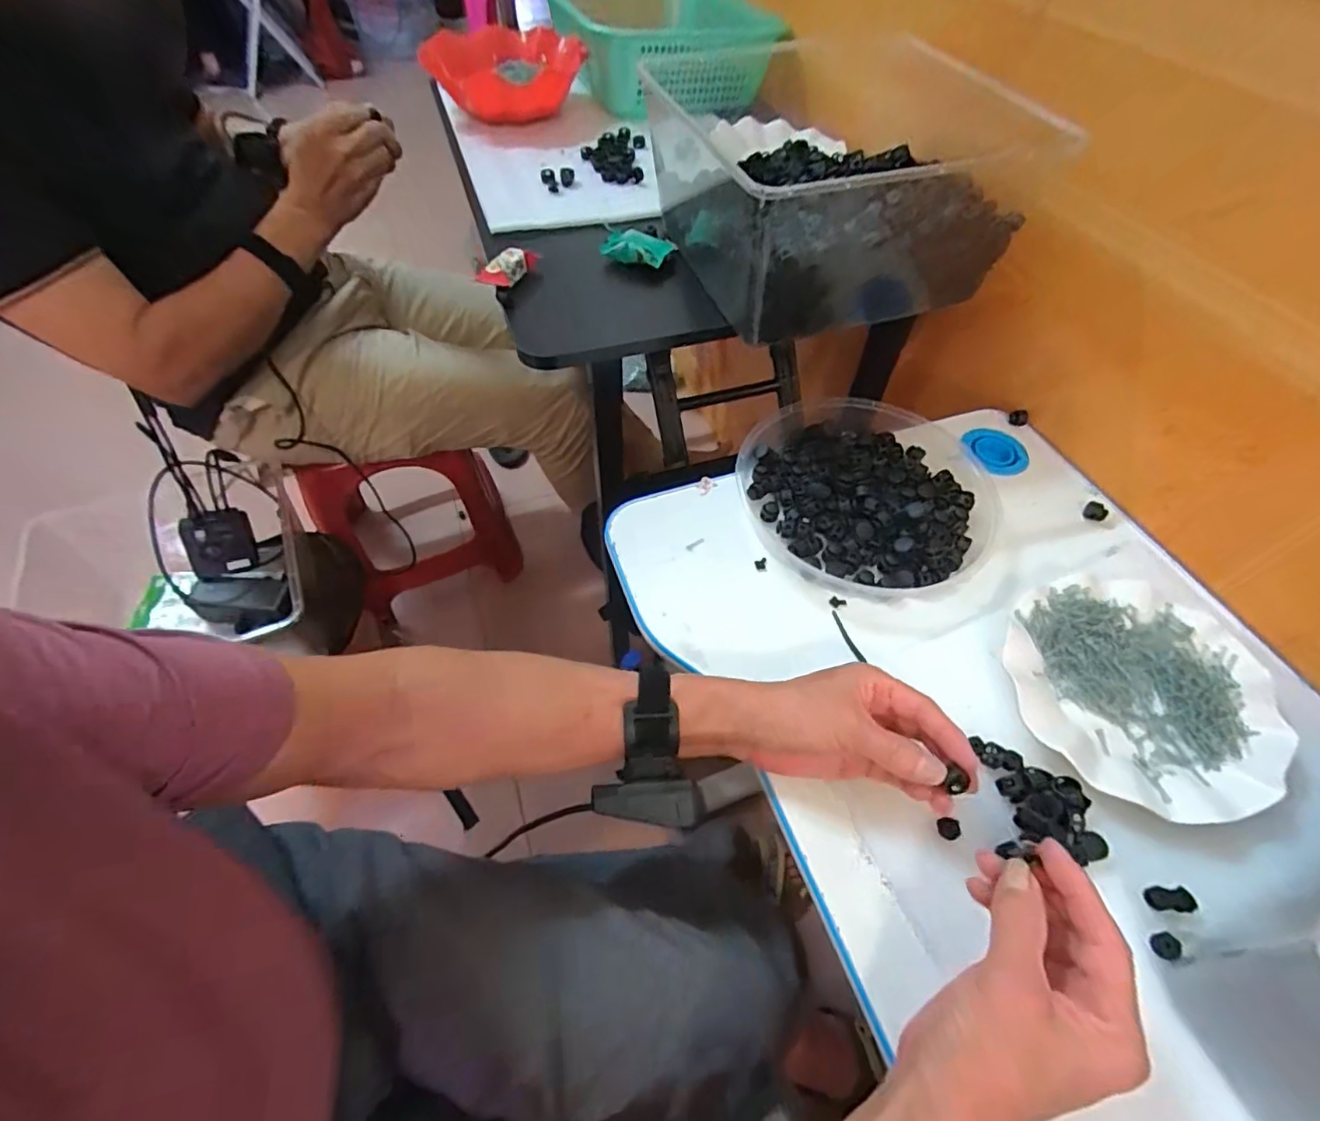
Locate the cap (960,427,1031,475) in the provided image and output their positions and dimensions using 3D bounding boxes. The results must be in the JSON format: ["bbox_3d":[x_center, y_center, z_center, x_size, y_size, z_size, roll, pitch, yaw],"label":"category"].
[{"bbox_3d":[0.359,-0.117,0.608,0.061,0.009,0.061,1,55,-1],"label":"cap"}]

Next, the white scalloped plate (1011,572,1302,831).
[{"bbox_3d":[0.355,0.097,0.425,0.170,0.022,0.173,1,55,-1],"label":"white scalloped plate"}]

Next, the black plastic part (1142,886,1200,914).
[{"bbox_3d":[0.318,0.211,0.356,0.030,0.004,0.014,0,55,-1],"label":"black plastic part"}]

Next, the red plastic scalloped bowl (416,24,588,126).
[{"bbox_3d":[-0.209,-0.673,0.801,0.198,0.070,0.185,1,55,-1],"label":"red plastic scalloped bowl"}]

